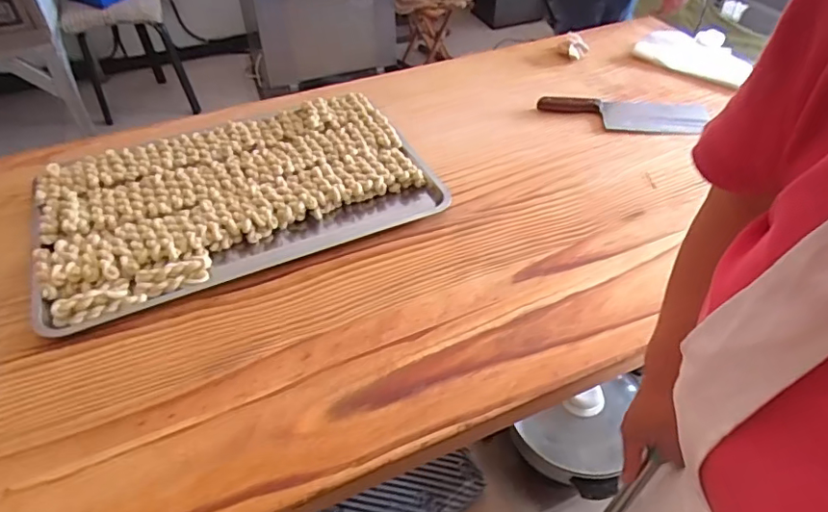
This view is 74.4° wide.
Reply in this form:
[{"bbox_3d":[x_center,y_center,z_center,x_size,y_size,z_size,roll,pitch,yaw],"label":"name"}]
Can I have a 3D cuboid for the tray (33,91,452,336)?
[{"bbox_3d":[-0.274,-0.104,0.872,0.587,0.066,0.337,-20,49,-17],"label":"tray"}]

